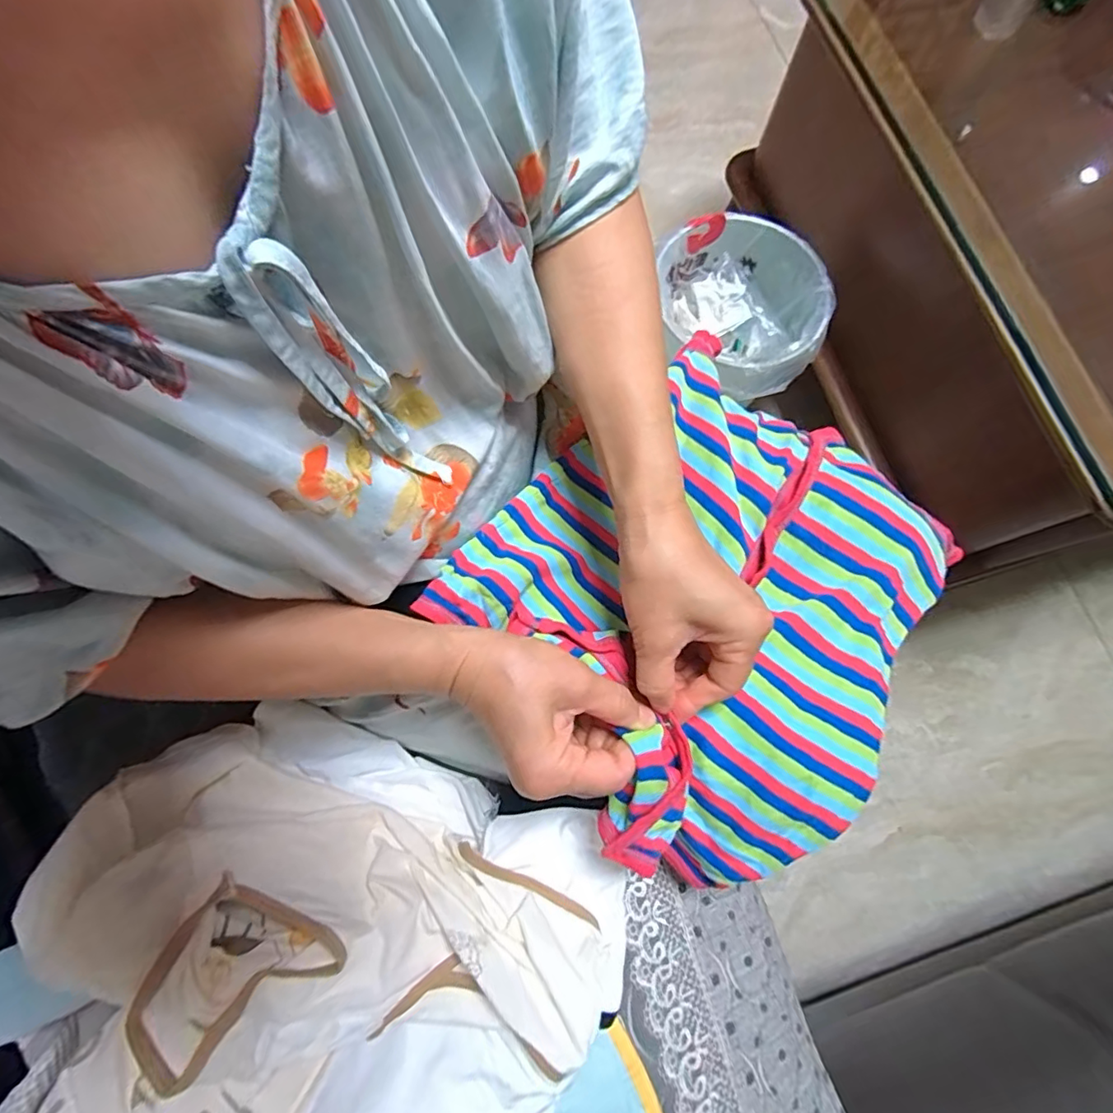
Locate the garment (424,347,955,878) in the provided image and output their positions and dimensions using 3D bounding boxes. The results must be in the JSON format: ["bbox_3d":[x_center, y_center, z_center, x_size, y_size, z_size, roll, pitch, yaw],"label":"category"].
[{"bbox_3d":[0.112,0.027,0.372,0.313,0.056,0.301,-37,80,-10],"label":"garment"}]

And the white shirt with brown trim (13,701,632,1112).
[{"bbox_3d":[-0.140,0.268,0.312,0.320,0.096,0.292,21,76,4],"label":"white shirt with brown trim"}]

